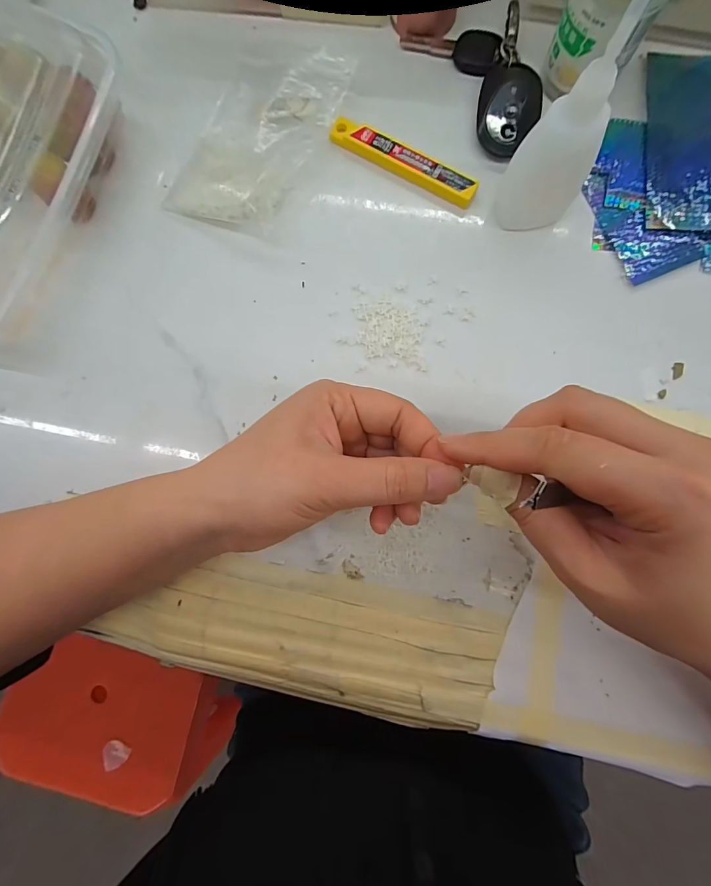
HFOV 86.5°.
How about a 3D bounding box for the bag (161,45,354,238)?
[{"bbox_3d":[-0.064,-0.196,0.243,0.081,0.023,0.120,26,86,5],"label":"bag"}]

